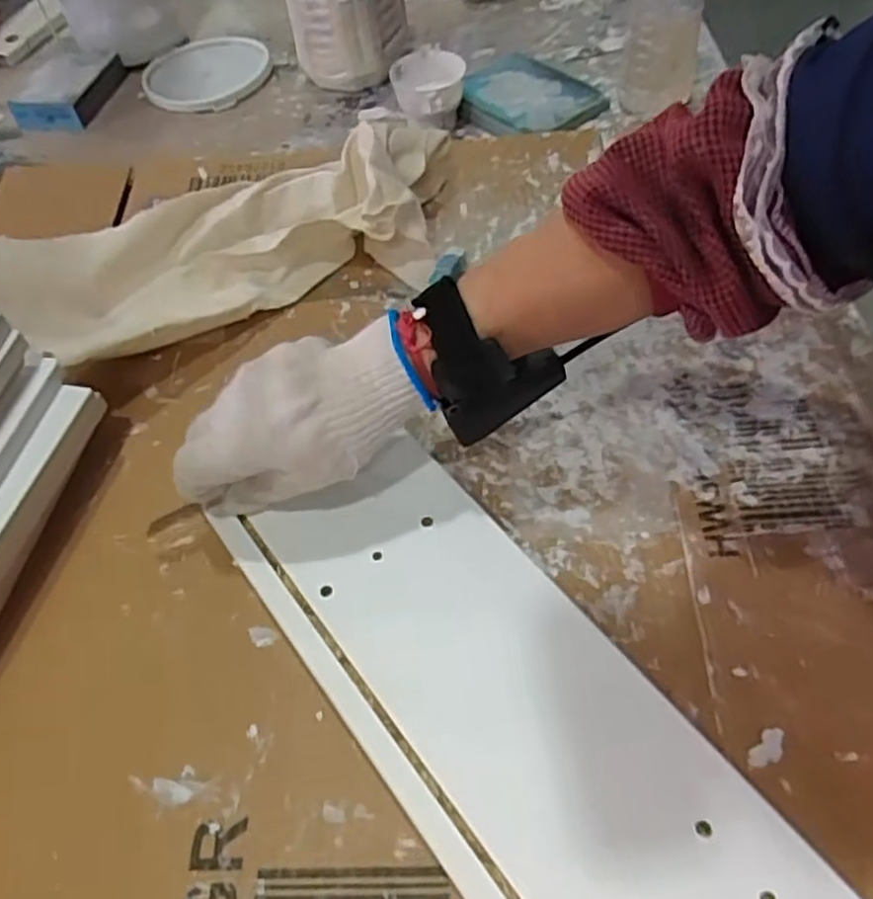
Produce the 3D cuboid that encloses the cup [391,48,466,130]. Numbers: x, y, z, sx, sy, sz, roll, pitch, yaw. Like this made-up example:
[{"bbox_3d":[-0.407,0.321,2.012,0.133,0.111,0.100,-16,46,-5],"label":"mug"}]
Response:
[{"bbox_3d":[-0.006,-0.307,0.655,0.062,0.047,0.069,2,53,7],"label":"cup"}]

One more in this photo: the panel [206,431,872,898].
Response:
[{"bbox_3d":[0.078,0.168,0.303,0.125,0.018,0.467,-33,58,-19],"label":"panel"}]

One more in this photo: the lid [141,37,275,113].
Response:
[{"bbox_3d":[-0.226,-0.375,0.750,0.113,0.014,0.135,16,56,16],"label":"lid"}]

